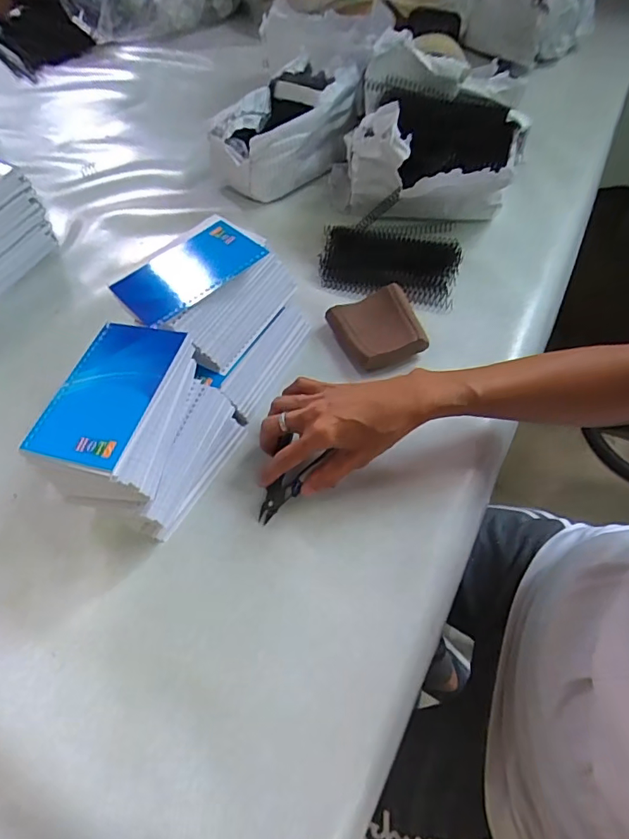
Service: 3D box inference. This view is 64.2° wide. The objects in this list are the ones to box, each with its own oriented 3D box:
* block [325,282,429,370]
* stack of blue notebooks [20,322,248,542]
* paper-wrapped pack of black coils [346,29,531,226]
[{"bbox_3d":[0.070,-0.099,0.538,0.086,0.029,0.090,-19,57,-8],"label":"block"},{"bbox_3d":[-0.143,0.013,0.431,0.103,0.117,0.137,12,58,12],"label":"stack of blue notebooks"},{"bbox_3d":[0.143,-0.325,0.615,0.201,0.136,0.186,18,60,15],"label":"paper-wrapped pack of black coils"}]

